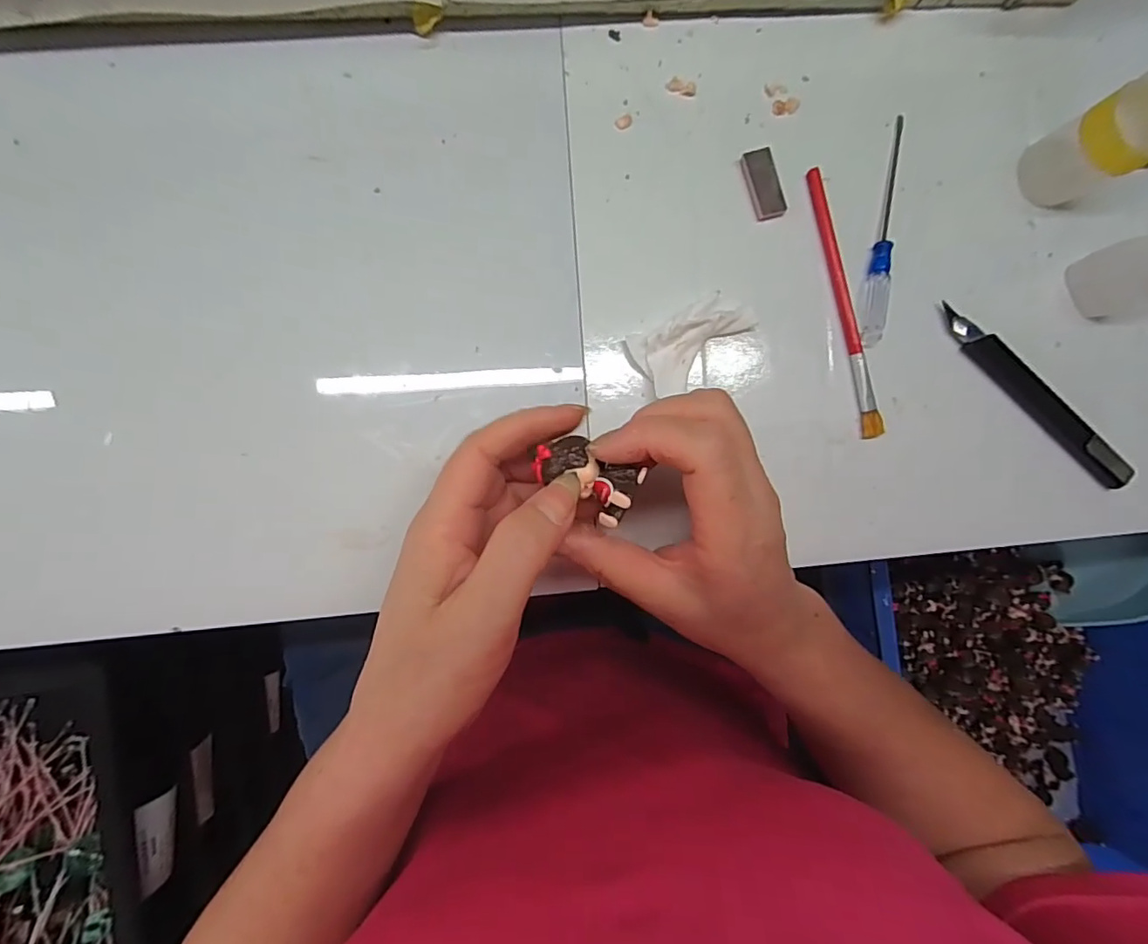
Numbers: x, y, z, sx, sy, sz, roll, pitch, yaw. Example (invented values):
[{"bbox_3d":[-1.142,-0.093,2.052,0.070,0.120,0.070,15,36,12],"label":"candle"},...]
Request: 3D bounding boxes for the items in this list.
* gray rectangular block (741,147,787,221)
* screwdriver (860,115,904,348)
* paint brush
[{"bbox_3d":[0.099,-0.150,0.280,0.017,0.004,0.035,-14,92,-8],"label":"gray rectangular block"},{"bbox_3d":[0.169,-0.129,0.286,0.012,0.010,0.124,13,88,-8],"label":"screwdriver"},{"bbox_3d":[0.145,-0.089,0.286,0.011,0.004,0.144,-13,92,-8],"label":"paint brush"}]

